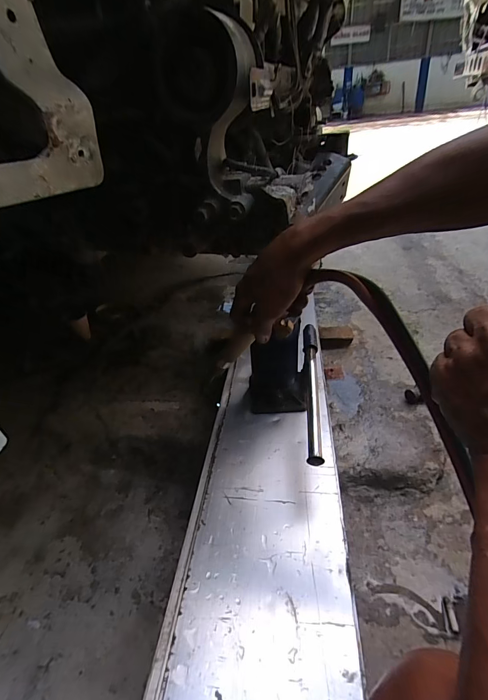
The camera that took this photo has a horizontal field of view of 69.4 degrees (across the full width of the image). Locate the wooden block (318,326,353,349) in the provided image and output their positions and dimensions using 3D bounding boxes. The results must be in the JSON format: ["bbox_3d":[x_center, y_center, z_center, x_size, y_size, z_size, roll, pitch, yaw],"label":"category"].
[{"bbox_3d":[0.265,-0.039,1.028,0.097,0.047,0.064,0,35,7],"label":"wooden block"}]

